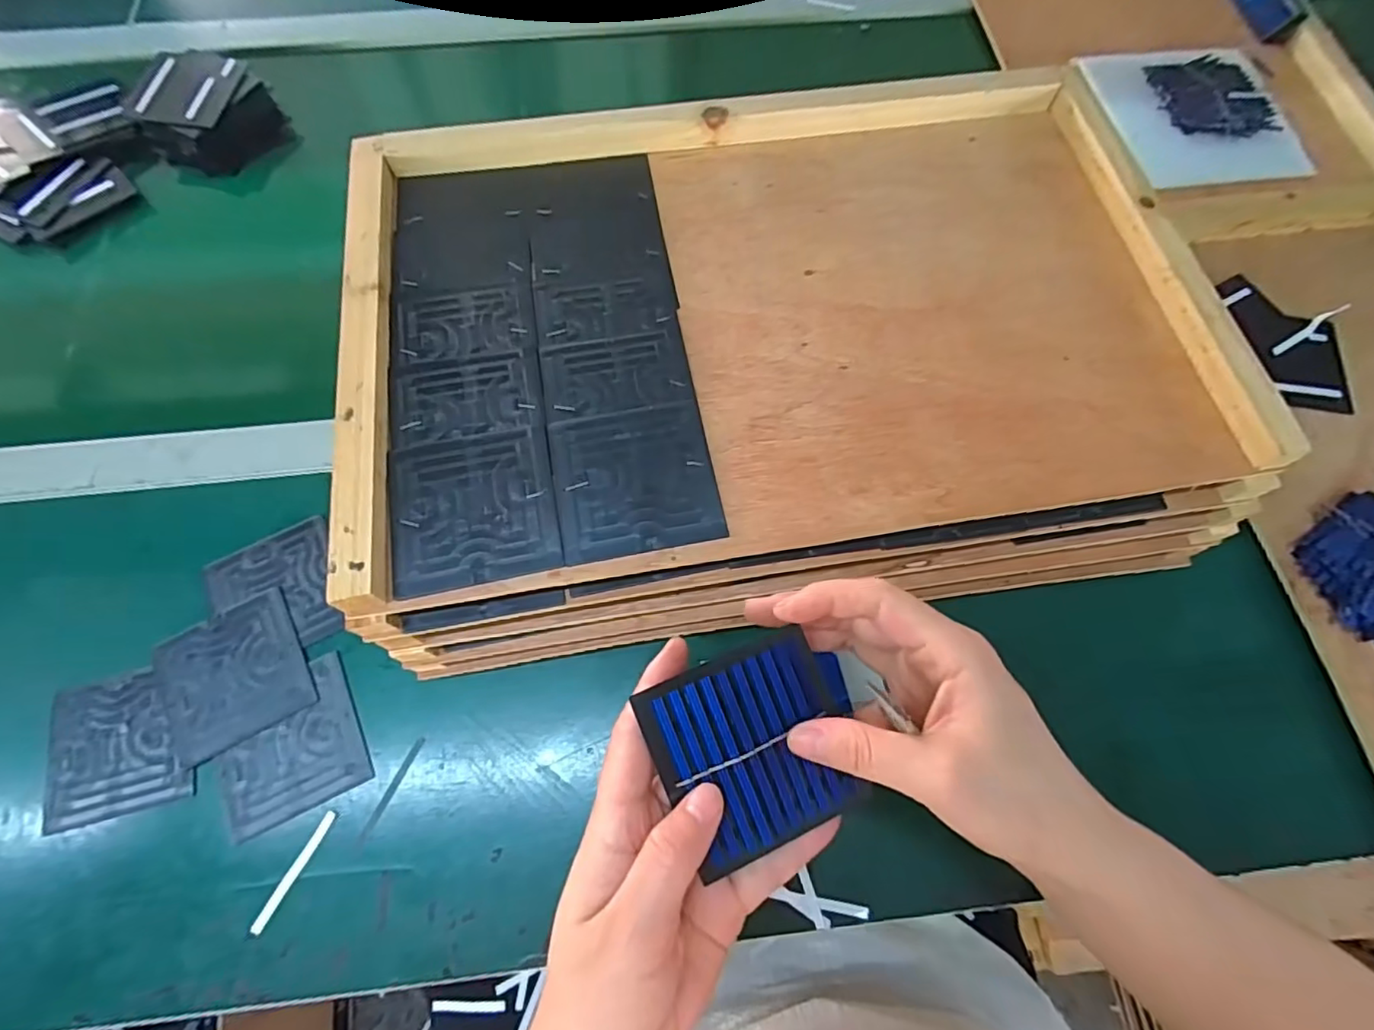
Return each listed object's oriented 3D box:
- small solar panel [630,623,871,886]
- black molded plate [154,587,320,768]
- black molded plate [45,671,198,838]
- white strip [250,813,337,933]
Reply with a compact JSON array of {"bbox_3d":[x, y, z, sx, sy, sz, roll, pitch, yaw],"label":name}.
[{"bbox_3d":[0.029,0.096,0.253,0.076,0.007,0.077,-22,85,-11],"label":"small solar panel"},{"bbox_3d":[-0.274,0.095,0.366,0.079,0.004,0.078,-28,72,-10],"label":"black molded plate"},{"bbox_3d":[-0.330,0.132,0.352,0.077,0.005,0.079,-14,70,-5],"label":"black molded plate"},{"bbox_3d":[-0.217,0.197,0.334,0.007,0.004,0.065,26,72,9],"label":"white strip"}]

